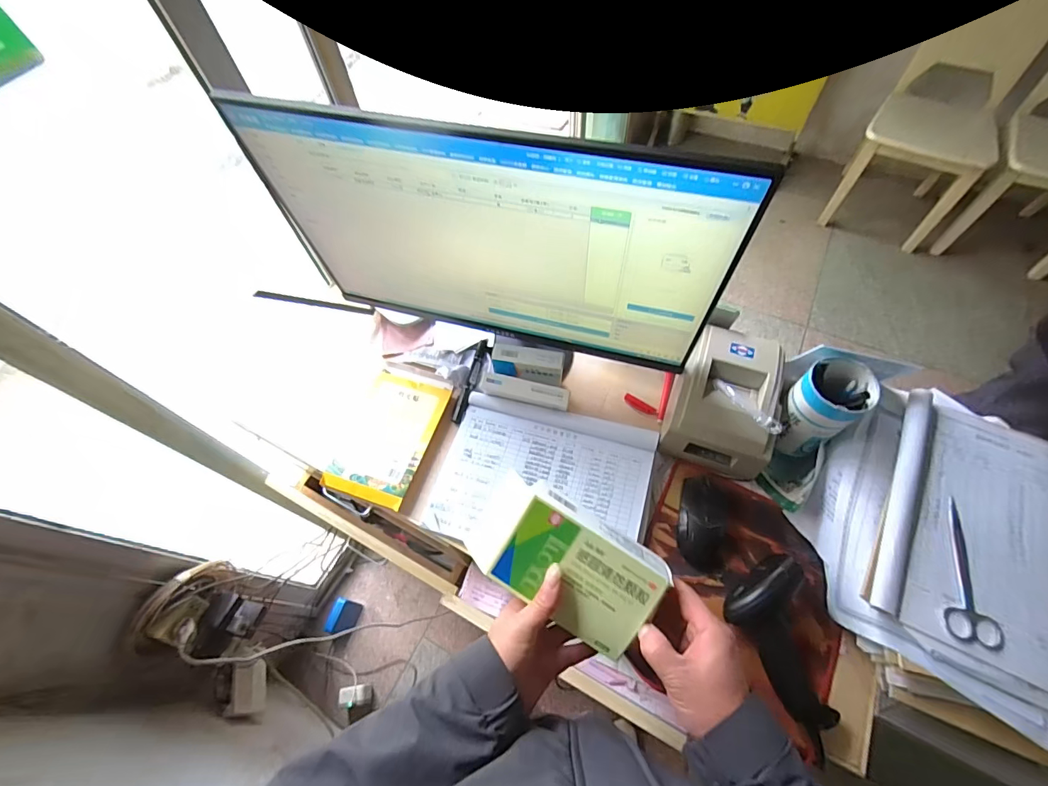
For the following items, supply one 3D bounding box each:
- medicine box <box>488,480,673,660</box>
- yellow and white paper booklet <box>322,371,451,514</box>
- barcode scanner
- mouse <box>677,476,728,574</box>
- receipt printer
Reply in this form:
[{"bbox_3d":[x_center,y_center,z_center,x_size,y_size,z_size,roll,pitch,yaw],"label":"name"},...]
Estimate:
[{"bbox_3d":[0.051,0.163,0.411,0.138,0.031,0.095,33,96,7],"label":"medicine box"},{"bbox_3d":[-0.210,0.060,0.670,0.143,0.010,0.199,15,62,11],"label":"yellow and white paper booklet"},{"bbox_3d":[0.292,0.300,0.514,0.085,0.081,0.206,-11,77,-4],"label":"barcode scanner"},{"bbox_3d":[0.238,0.168,0.584,0.067,0.035,0.120,8,61,7],"label":"mouse"},{"bbox_3d":[0.274,0.007,0.614,0.134,0.101,0.178,17,62,12],"label":"receipt printer"}]

